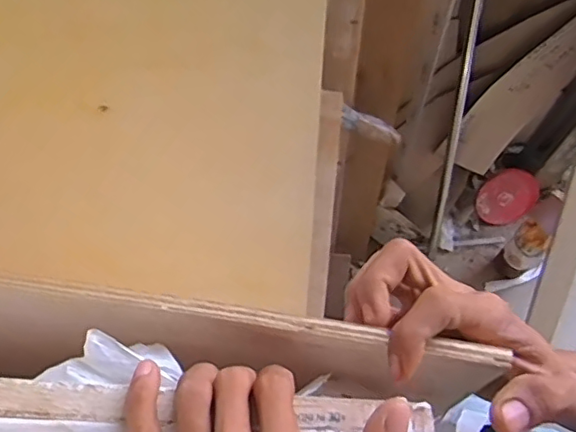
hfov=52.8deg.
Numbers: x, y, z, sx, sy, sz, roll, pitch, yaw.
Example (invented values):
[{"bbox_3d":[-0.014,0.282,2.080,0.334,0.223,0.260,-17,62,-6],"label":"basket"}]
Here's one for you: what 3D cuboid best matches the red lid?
[{"bbox_3d":[0.602,-0.057,1.602,0.169,0.026,0.145,-35,108,19],"label":"red lid"}]

